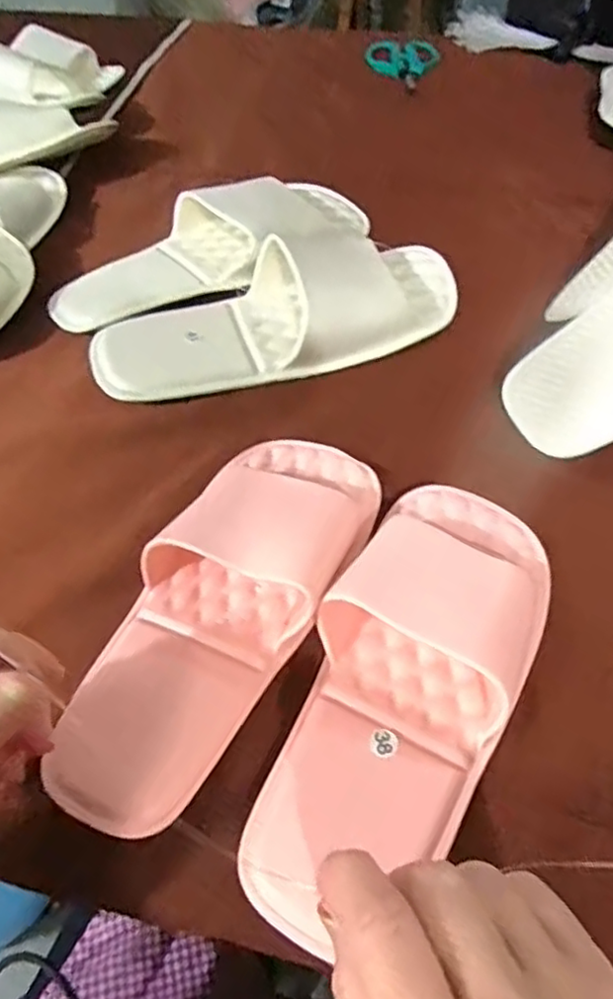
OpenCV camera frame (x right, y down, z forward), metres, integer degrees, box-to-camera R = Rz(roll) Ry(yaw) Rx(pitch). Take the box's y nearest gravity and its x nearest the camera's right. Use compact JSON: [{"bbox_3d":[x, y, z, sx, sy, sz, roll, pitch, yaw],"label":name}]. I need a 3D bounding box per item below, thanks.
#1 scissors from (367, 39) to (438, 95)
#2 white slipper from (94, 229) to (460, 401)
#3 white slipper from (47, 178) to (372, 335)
[{"bbox_3d":[0.114,-0.520,0.769,0.082,0.014,0.138,1,52,3],"label":"scissors"},{"bbox_3d":[-0.018,-0.141,0.467,0.269,0.048,0.102,-19,54,-12],"label":"white slipper"},{"bbox_3d":[-0.072,-0.209,0.520,0.271,0.045,0.114,-24,55,-15],"label":"white slipper"}]

